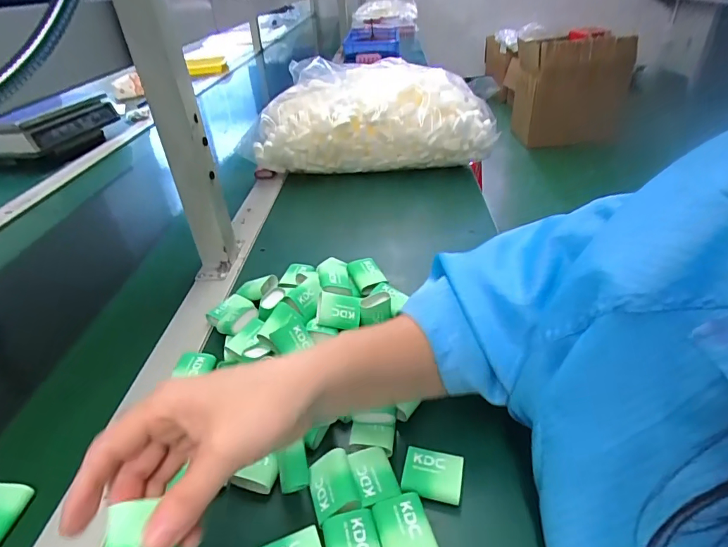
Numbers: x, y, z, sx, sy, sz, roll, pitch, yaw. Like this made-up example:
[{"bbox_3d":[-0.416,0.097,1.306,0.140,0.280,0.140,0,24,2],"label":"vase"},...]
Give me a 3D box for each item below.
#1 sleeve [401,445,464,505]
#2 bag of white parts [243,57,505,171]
[{"bbox_3d":[0.051,0.147,0.322,0.041,0.012,0.035,5,36,13],"label":"sleeve"},{"bbox_3d":[0.009,-0.275,0.791,0.414,0.189,0.164,-4,35,0],"label":"bag of white parts"}]

